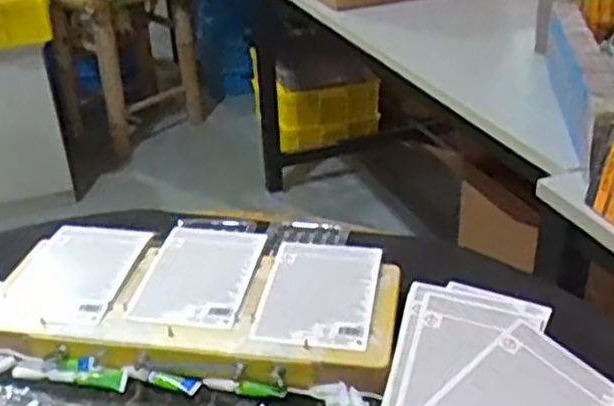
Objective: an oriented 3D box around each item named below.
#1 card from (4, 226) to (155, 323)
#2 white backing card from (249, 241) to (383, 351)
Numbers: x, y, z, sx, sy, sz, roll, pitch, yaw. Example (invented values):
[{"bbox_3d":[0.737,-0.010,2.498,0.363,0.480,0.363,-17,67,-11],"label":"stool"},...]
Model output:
[{"bbox_3d":[-0.255,0.072,0.861,0.123,0.008,0.170,3,30,10],"label":"card"},{"bbox_3d":[0.016,0.089,0.806,0.115,0.010,0.169,3,31,10],"label":"white backing card"}]

